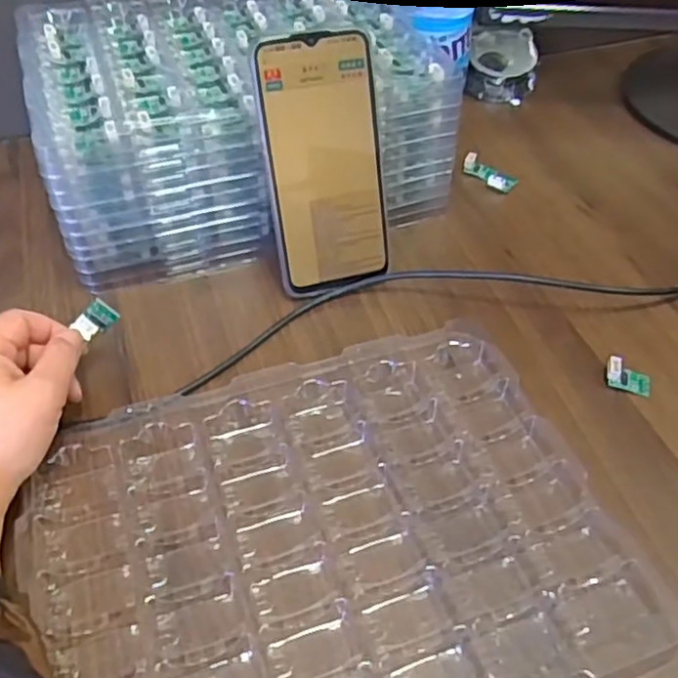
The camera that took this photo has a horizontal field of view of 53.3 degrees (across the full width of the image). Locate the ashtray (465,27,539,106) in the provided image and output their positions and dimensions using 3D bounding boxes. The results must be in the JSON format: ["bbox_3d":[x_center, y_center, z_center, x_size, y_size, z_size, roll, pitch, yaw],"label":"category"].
[{"bbox_3d":[0.157,-0.263,0.647,0.062,0.041,0.060,8,49,6],"label":"ashtray"}]

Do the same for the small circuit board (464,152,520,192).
[{"bbox_3d":[0.123,-0.138,0.556,0.047,0.010,0.020,31,55,24],"label":"small circuit board"}]

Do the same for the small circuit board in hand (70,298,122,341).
[{"bbox_3d":[-0.143,-0.011,0.399,0.018,0.004,0.022,42,84,-14],"label":"small circuit board in hand"}]

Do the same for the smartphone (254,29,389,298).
[{"bbox_3d":[-0.008,-0.110,0.435,0.075,0.159,0.011,-9,23,-9],"label":"smartphone"}]

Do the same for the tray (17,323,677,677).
[{"bbox_3d":[-0.006,0.096,0.337,0.269,0.020,0.213,-16,51,-14],"label":"tray"}]

